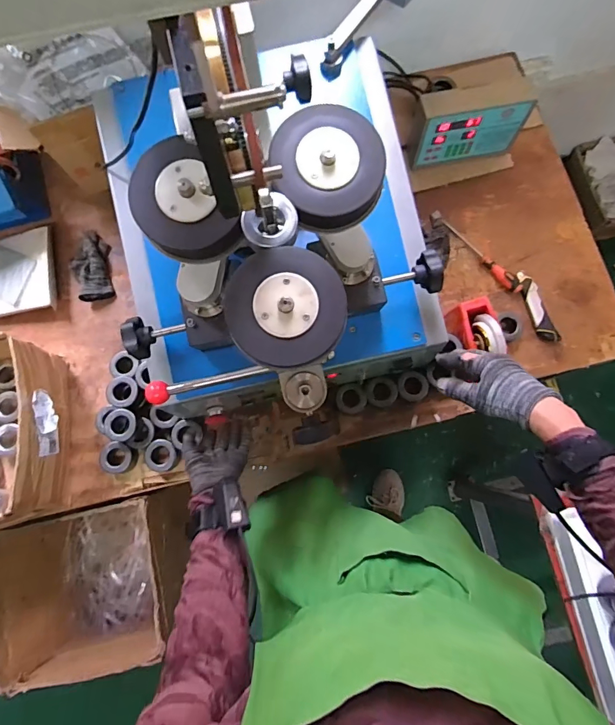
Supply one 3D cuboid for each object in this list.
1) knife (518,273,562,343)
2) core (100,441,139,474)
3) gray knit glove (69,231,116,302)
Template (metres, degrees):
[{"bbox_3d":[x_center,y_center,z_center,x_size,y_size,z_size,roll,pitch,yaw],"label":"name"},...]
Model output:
[{"bbox_3d":[0.486,-0.116,0.879,0.036,0.024,0.158,-19,79,-3],"label":"knife"},{"bbox_3d":[-0.372,0.186,0.814,0.066,0.030,0.060,4,79,2],"label":"core"},{"bbox_3d":[-0.470,-0.207,0.905,0.082,0.033,0.149,-20,79,-3],"label":"gray knit glove"}]

